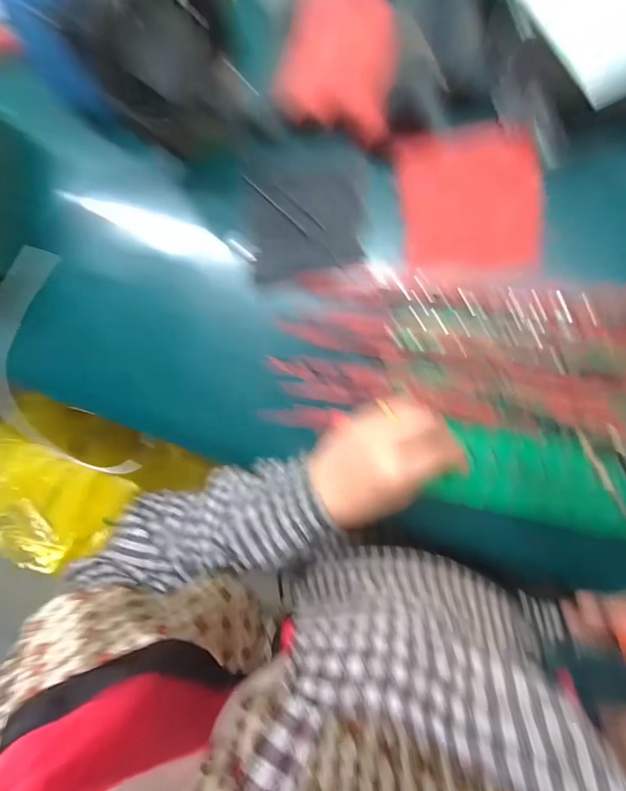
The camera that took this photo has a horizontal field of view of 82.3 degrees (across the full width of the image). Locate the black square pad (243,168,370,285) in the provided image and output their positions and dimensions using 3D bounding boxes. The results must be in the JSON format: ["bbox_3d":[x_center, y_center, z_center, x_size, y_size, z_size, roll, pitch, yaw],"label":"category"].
[{"bbox_3d":[-0.007,-0.175,0.358,0.110,0.017,0.106,-6,86,7],"label":"black square pad"}]

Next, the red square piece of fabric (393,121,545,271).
[{"bbox_3d":[0.144,-0.177,0.324,0.120,0.018,0.123,-8,86,7],"label":"red square piece of fabric"}]

